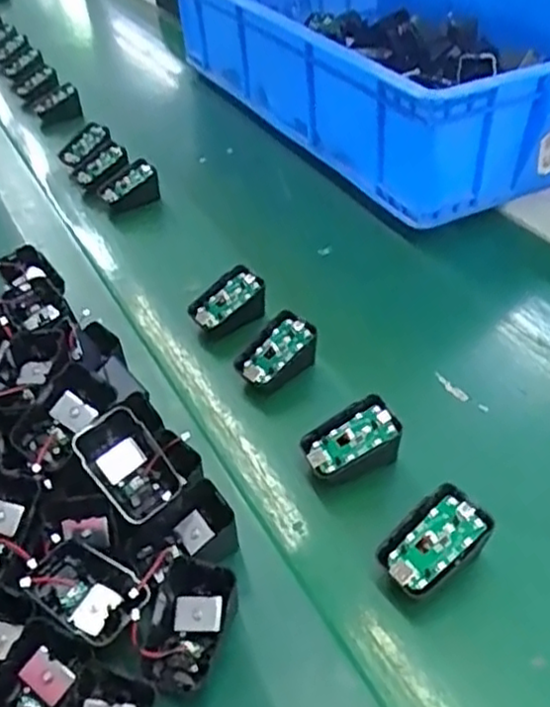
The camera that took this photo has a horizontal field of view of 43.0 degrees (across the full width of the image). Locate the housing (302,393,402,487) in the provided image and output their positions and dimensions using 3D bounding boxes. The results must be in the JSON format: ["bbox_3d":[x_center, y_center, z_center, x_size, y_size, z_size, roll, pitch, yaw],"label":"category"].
[{"bbox_3d":[0.054,0.064,0.503,0.066,0.040,0.035,-16,42,-11],"label":"housing"}]

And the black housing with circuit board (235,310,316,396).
[{"bbox_3d":[0.000,-0.001,0.577,0.067,0.033,0.046,-23,44,-18],"label":"black housing with circuit board"}]

